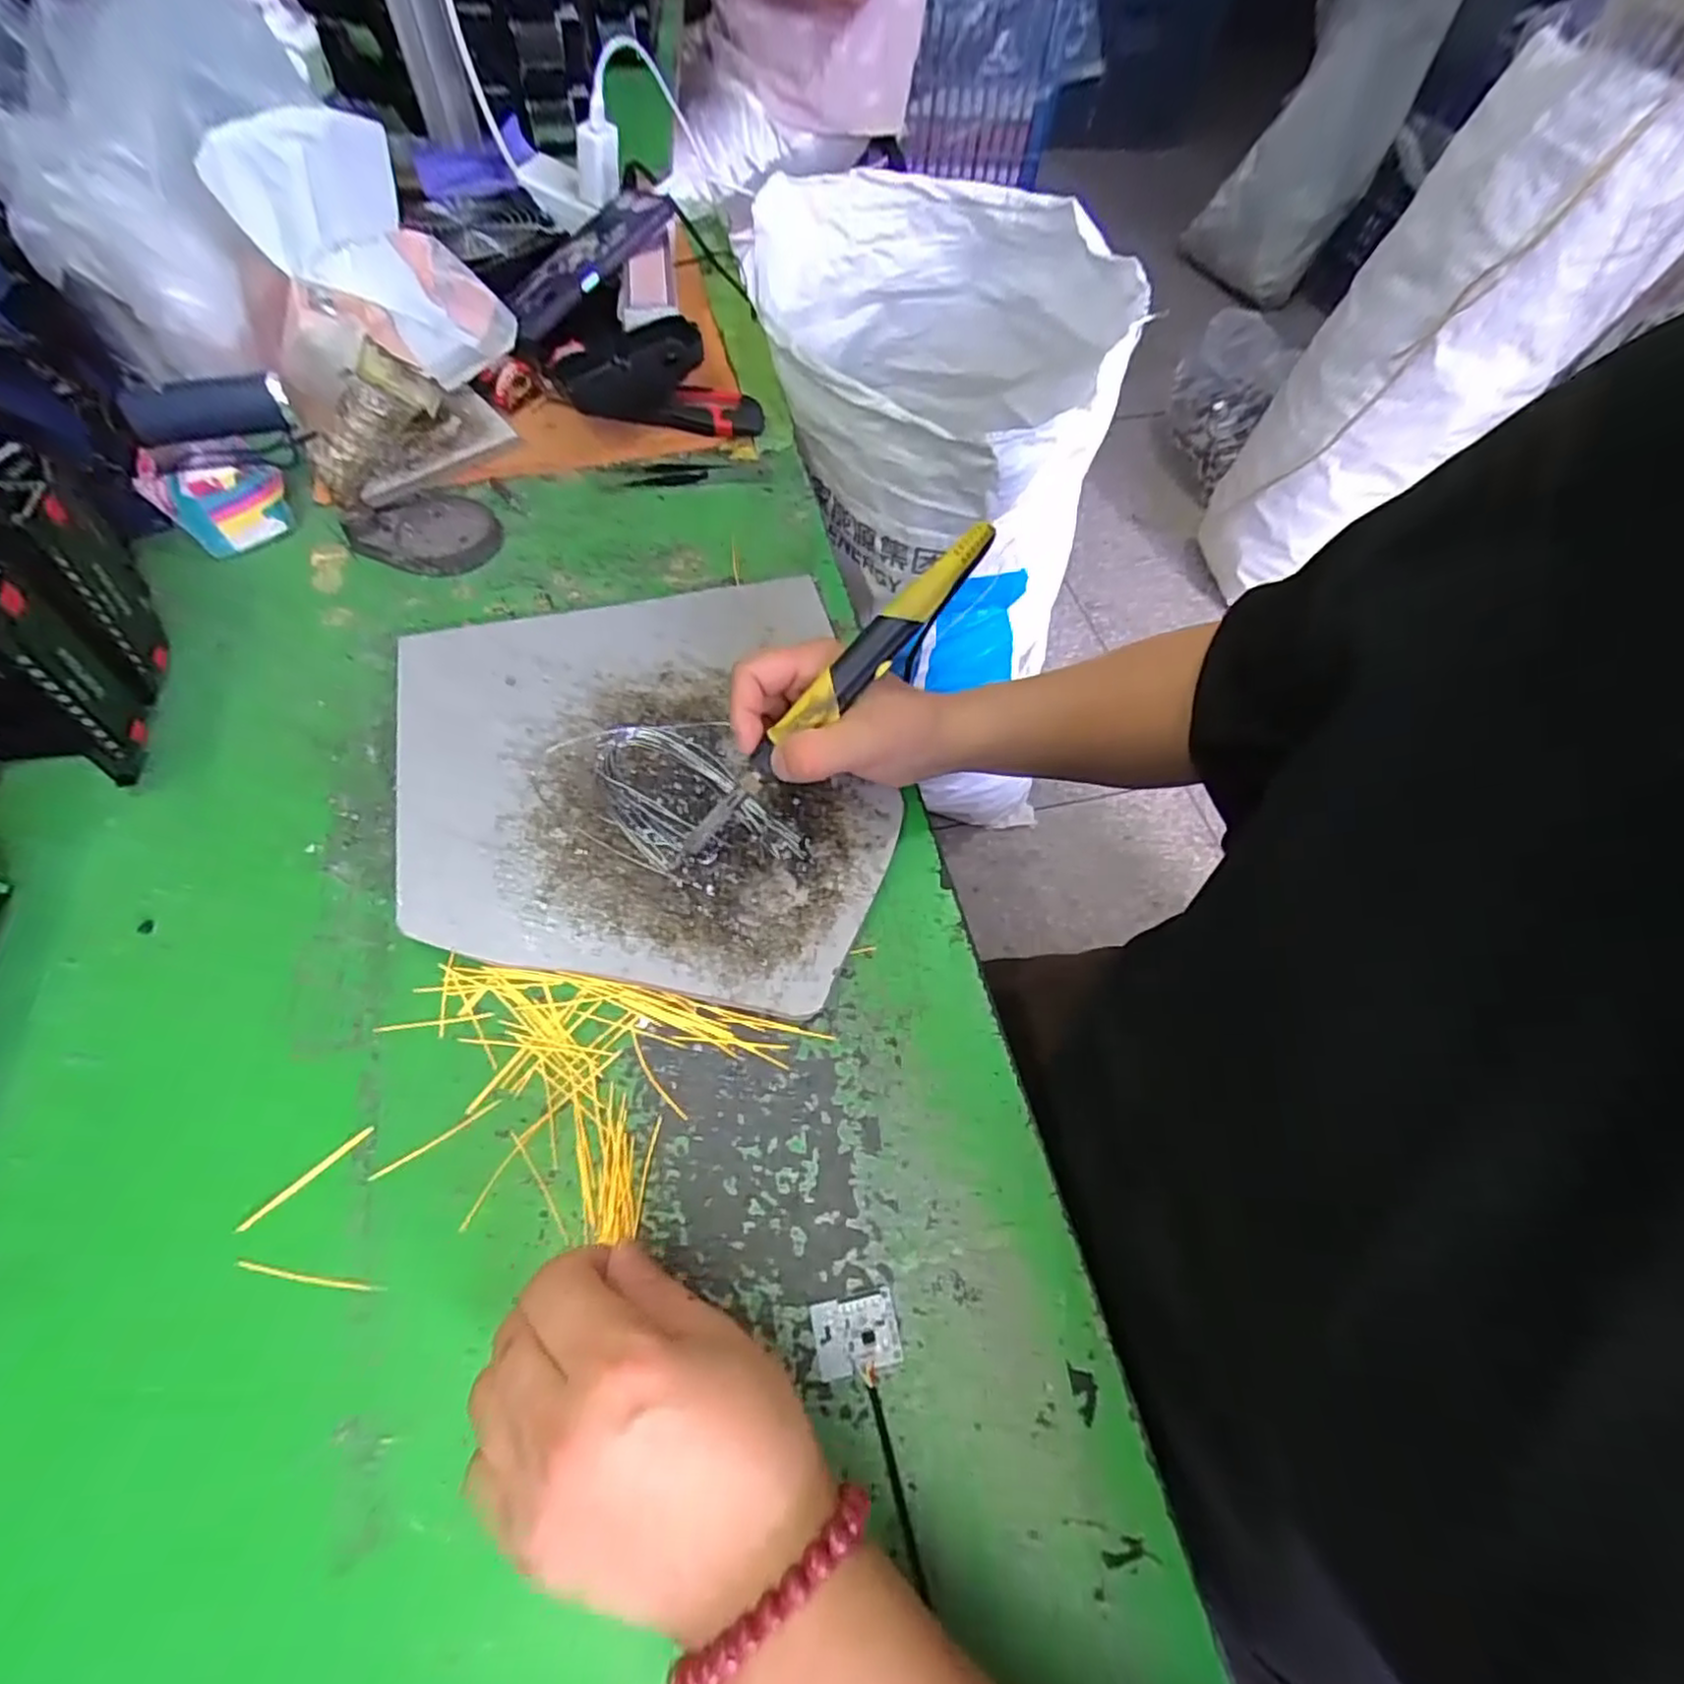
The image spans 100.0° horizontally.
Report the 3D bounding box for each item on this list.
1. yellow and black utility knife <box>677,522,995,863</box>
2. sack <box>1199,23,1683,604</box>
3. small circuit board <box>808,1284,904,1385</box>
[{"bbox_3d":[-0.008,-0.063,0.328,0.206,0.017,0.016,-44,68,13],"label":"yellow and black utility knife"},{"bbox_3d":[0.895,-0.745,1.125,0.289,0.642,0.336,-28,66,-18],"label":"sack"},{"bbox_3d":[0.006,0.191,0.273,0.032,0.004,0.027,-9,62,-9],"label":"small circuit board"}]

